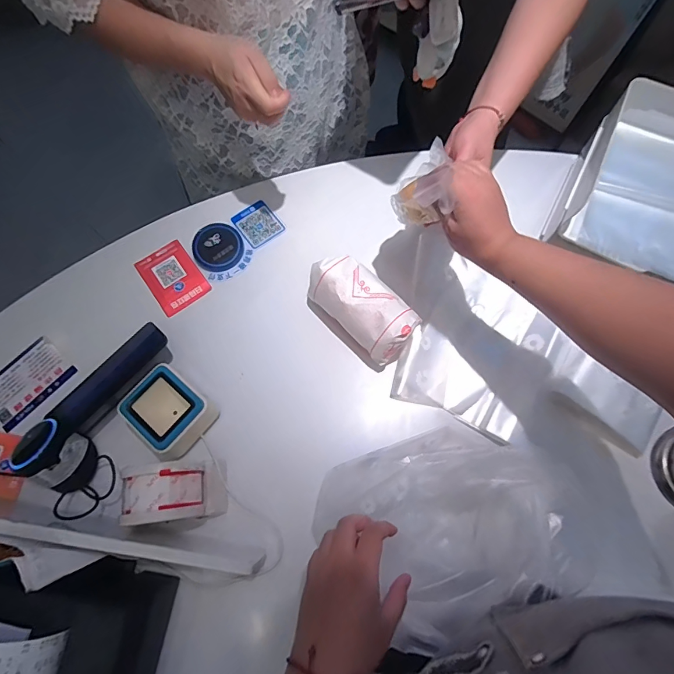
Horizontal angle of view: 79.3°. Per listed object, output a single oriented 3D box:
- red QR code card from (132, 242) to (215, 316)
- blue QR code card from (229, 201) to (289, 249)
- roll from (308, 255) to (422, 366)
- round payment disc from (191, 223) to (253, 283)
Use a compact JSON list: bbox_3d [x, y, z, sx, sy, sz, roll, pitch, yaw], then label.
[{"bbox_3d":[-0.265,-0.097,0.656,0.081,0.006,0.115,-35,78,-8],"label":"red QR code card"},{"bbox_3d":[-0.133,-0.190,0.685,0.068,0.006,0.079,-36,76,-11],"label":"blue QR code card"},{"bbox_3d":[0.037,-0.041,0.584,0.077,0.088,0.158,-41,76,-12],"label":"roll"},{"bbox_3d":[-0.189,-0.141,0.661,0.081,0.016,0.095,-34,74,-10],"label":"round payment disc"}]

